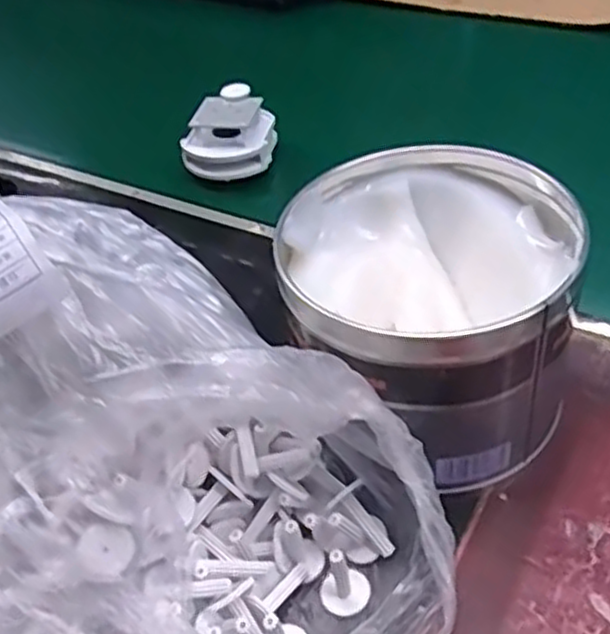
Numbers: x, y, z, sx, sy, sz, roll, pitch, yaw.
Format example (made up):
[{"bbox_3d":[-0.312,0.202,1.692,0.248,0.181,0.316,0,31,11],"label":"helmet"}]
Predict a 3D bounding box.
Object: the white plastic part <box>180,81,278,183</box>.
[{"bbox_3d":[-0.052,-0.133,0.543,0.061,0.040,0.060,2,45,9],"label":"white plastic part"}]

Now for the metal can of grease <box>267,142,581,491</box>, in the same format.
[{"bbox_3d":[0.059,-0.002,0.345,0.122,0.103,0.124,-4,44,4],"label":"metal can of grease"}]

